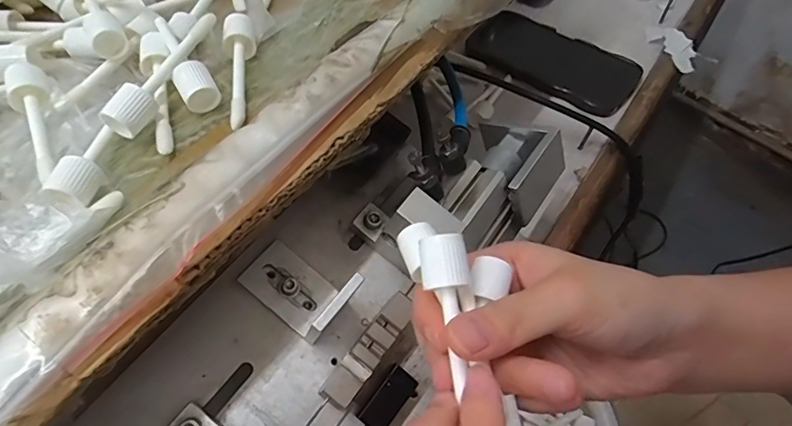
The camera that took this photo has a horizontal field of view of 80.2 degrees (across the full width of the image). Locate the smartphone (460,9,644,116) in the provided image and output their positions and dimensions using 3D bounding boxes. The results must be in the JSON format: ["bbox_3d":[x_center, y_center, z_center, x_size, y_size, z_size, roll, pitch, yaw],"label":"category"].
[{"bbox_3d":[0.159,-0.160,0.481,0.169,0.007,0.085,37,64,20],"label":"smartphone"}]

